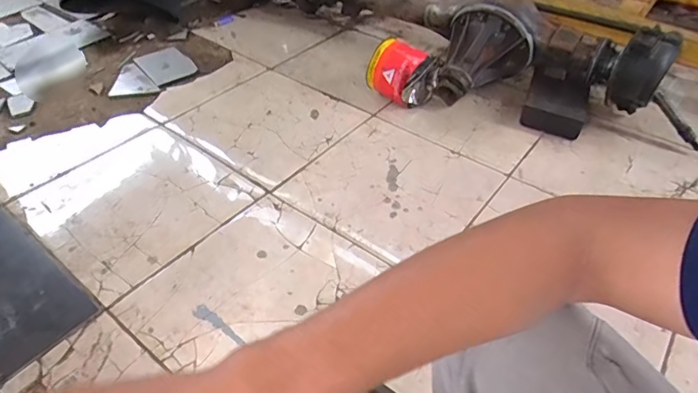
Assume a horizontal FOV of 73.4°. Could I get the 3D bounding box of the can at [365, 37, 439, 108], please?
[{"bbox_3d":[0.151,-0.351,1.329,0.155,0.153,0.150,-25,50,-26],"label":"can"}]

